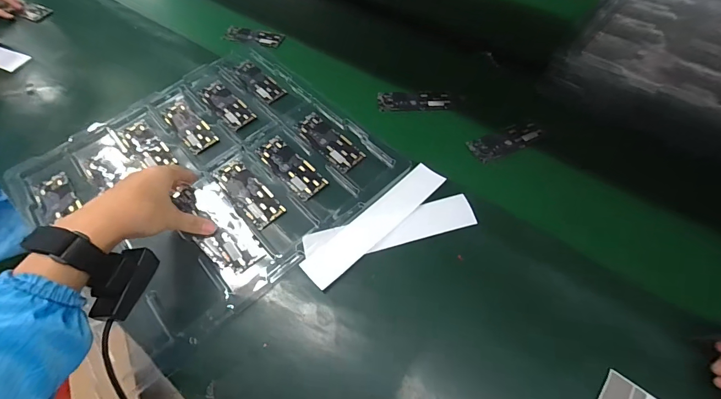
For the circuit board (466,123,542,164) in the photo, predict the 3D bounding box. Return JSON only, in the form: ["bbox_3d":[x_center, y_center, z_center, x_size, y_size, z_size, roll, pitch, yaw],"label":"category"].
[{"bbox_3d":[0.224,-0.091,0.548,0.119,0.012,0.049,-24,59,-15],"label":"circuit board"}]

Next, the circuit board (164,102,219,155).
[{"bbox_3d":[-0.276,-0.119,0.576,0.046,0.004,0.126,-37,63,-22],"label":"circuit board"}]

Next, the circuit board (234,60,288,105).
[{"bbox_3d":[-0.177,-0.206,0.622,0.042,0.006,0.125,-38,63,-22],"label":"circuit board"}]

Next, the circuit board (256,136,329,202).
[{"bbox_3d":[-0.102,-0.047,0.519,0.046,0.004,0.126,-38,64,-22],"label":"circuit board"}]

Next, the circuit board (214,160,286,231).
[{"bbox_3d":[-0.157,-0.009,0.499,0.045,0.006,0.123,-39,64,-23],"label":"circuit board"}]

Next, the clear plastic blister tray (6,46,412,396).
[{"bbox_3d":[-0.217,-0.047,0.517,0.416,0.020,0.419,-38,64,-22],"label":"clear plastic blister tray"}]

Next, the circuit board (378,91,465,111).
[{"bbox_3d":[0.099,-0.166,0.599,0.136,0.010,0.045,-1,56,0],"label":"circuit board"}]

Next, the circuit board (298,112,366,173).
[{"bbox_3d":[-0.048,-0.087,0.539,0.048,0.004,0.123,-39,64,-23],"label":"circuit board"}]

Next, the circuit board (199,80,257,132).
[{"bbox_3d":[-0.223,-0.157,0.595,0.048,0.006,0.125,-39,64,-22],"label":"circuit board"}]

